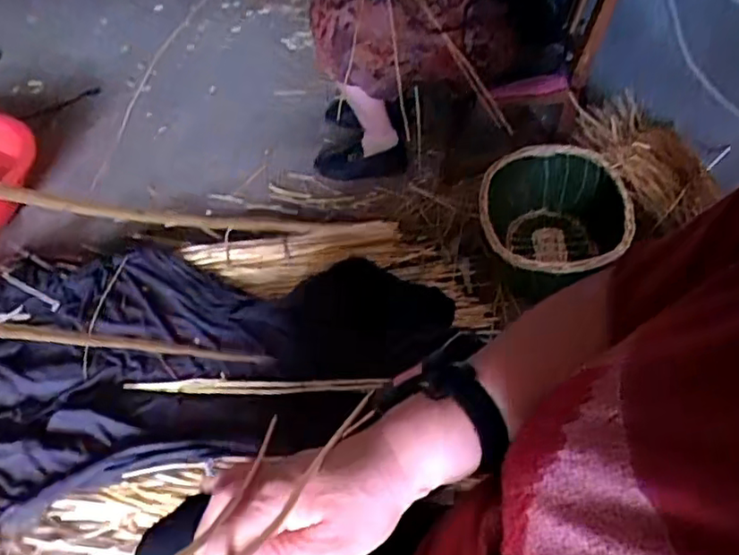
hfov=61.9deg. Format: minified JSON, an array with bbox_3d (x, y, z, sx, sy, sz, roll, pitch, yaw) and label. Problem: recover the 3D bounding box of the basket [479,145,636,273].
[{"bbox_3d":[0.414,-0.113,1.422,0.335,0.188,0.425,15,46,15],"label":"basket"}]

